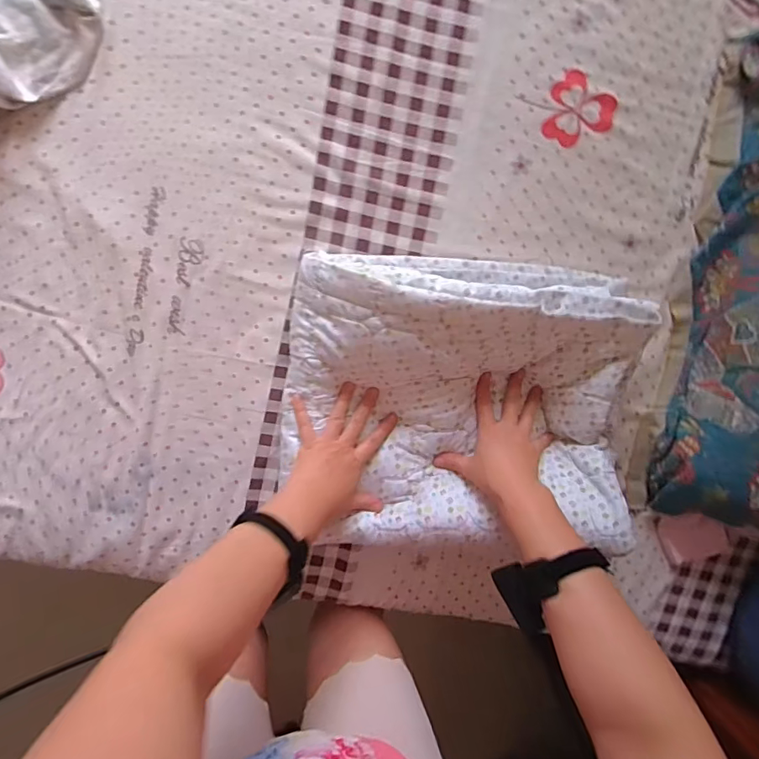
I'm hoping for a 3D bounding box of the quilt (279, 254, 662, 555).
[{"bbox_3d":[0.097,0.025,0.613,0.415,0.124,0.350,2,96,-6],"label":"quilt"}]

